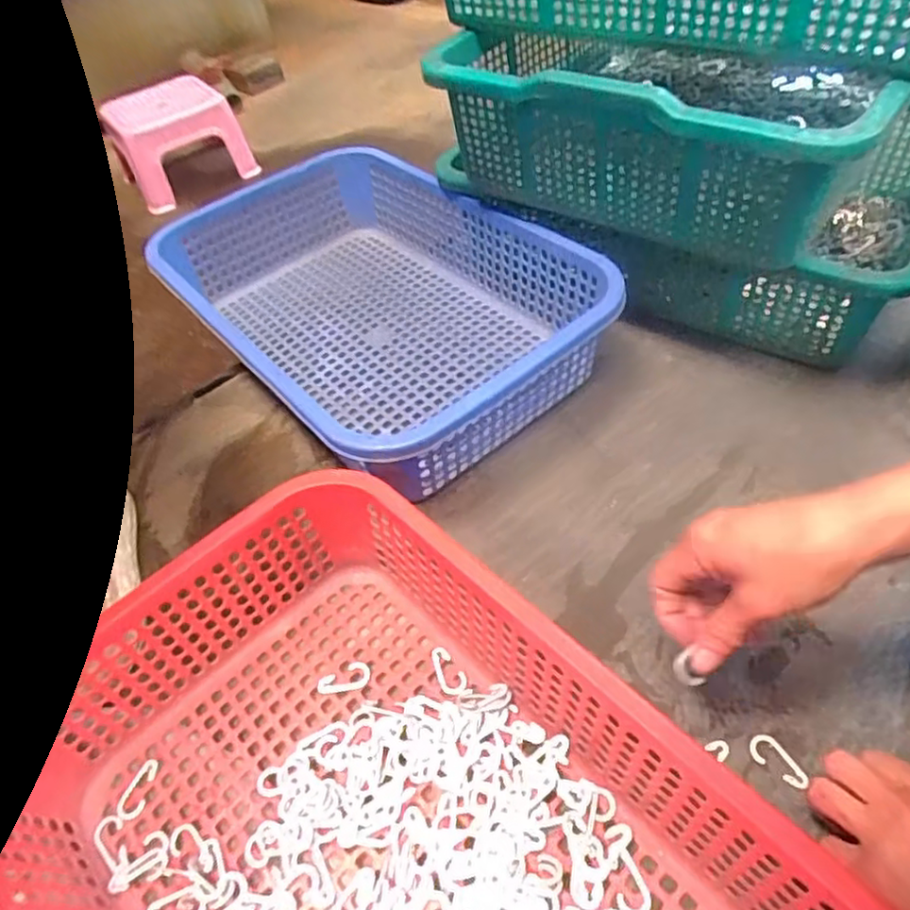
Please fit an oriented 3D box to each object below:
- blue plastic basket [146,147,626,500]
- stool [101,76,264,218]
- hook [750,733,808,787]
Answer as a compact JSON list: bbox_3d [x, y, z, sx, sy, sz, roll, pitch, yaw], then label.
[{"bbox_3d":[-0.092,-0.157,0.678,0.297,0.113,0.430,-35,54,-22],"label":"blue plastic basket"},{"bbox_3d":[-0.554,-0.639,1.319,0.235,0.158,0.169,-28,51,-18],"label":"stool"},{"bbox_3d":[0.204,0.191,0.410,0.035,0.004,0.019,30,58,29],"label":"hook"}]

